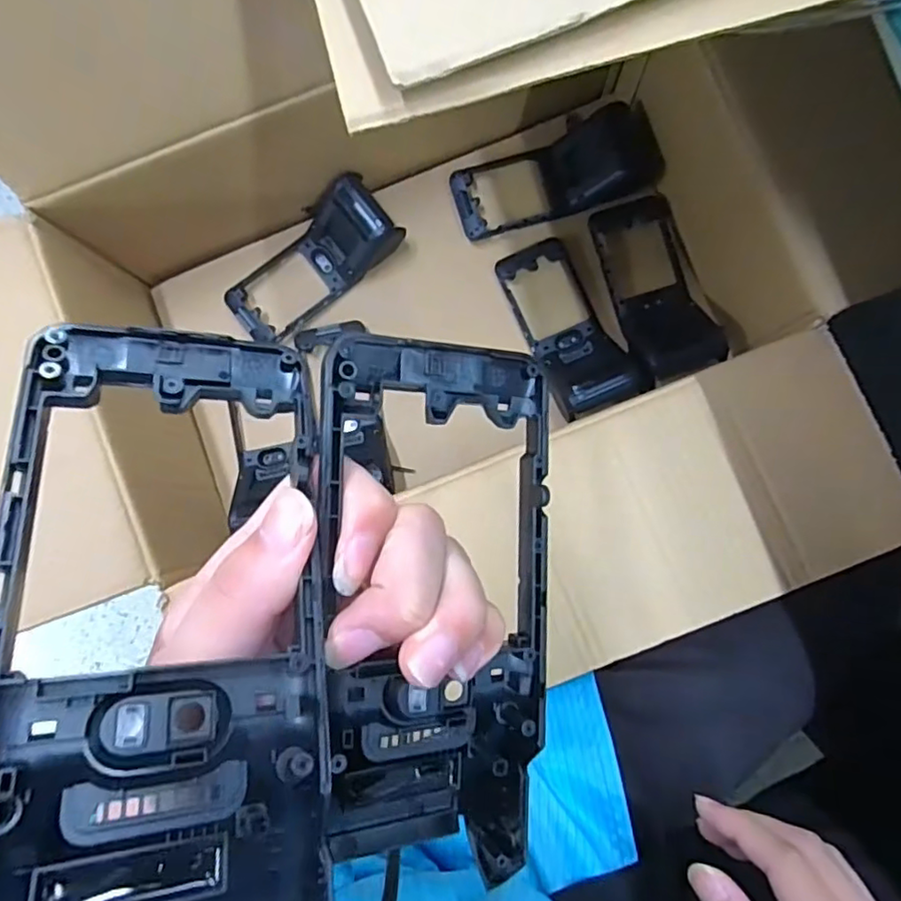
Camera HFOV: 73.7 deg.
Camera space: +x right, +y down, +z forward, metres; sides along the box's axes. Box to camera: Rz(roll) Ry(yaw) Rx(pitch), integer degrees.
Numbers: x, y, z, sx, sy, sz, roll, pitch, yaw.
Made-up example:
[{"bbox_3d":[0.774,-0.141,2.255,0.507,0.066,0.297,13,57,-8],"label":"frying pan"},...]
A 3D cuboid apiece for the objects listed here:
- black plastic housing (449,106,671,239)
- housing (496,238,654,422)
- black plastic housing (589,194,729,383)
[{"bbox_3d":[0.099,-0.271,0.582,0.195,0.044,0.083,-16,84,1],"label":"black plastic housing"},{"bbox_3d":[0.109,-0.121,0.559,0.079,0.064,0.181,-21,84,1],"label":"housing"},{"bbox_3d":[0.195,-0.158,0.563,0.082,0.066,0.188,-14,84,1],"label":"black plastic housing"}]

